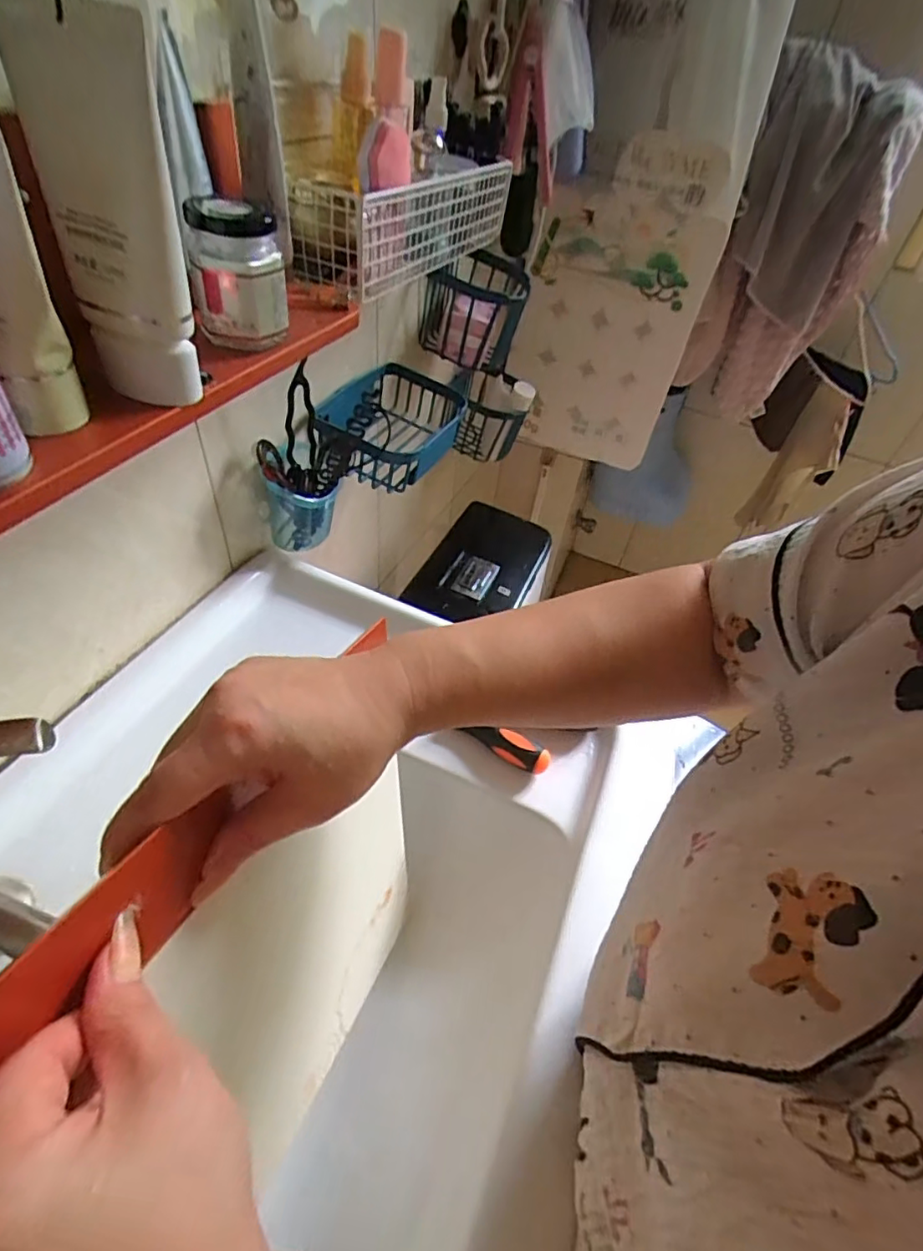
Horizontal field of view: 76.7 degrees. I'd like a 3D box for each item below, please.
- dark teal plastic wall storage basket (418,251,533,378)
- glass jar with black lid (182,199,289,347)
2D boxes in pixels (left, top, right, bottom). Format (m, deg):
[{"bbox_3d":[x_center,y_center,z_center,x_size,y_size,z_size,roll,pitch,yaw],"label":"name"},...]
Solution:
[{"bbox_3d":[0.016,-0.426,0.798,0.135,0.111,0.133,6,46,-1],"label":"dark teal plastic wall storage basket"},{"bbox_3d":[-0.130,-0.206,0.345,0.044,0.068,0.045,4,46,-4],"label":"glass jar with black lid"}]

